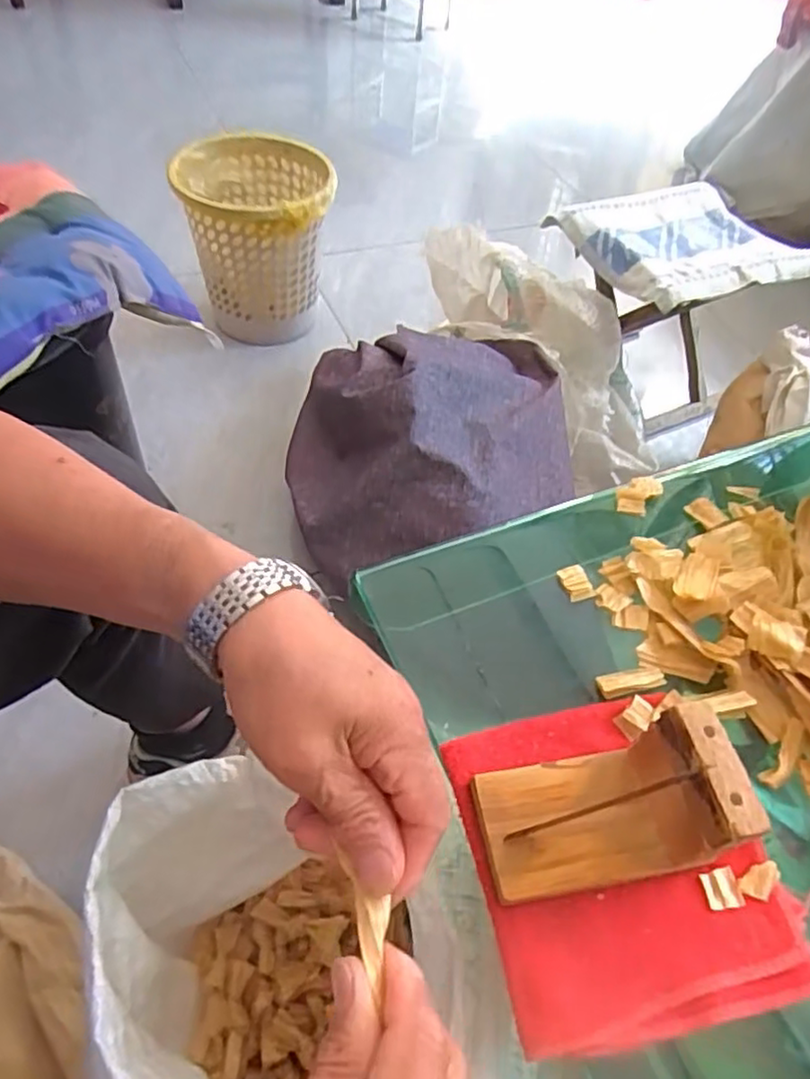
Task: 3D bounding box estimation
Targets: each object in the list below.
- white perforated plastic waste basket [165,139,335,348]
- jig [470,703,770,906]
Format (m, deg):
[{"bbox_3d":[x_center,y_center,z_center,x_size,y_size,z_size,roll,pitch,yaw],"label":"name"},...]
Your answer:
[{"bbox_3d":[-0.242,-0.483,1.098,0.216,0.274,0.227,3,53,-3],"label":"white perforated plastic waste basket"},{"bbox_3d":[0.093,0.125,0.312,0.104,0.070,0.060,-6,54,-10],"label":"jig"}]

